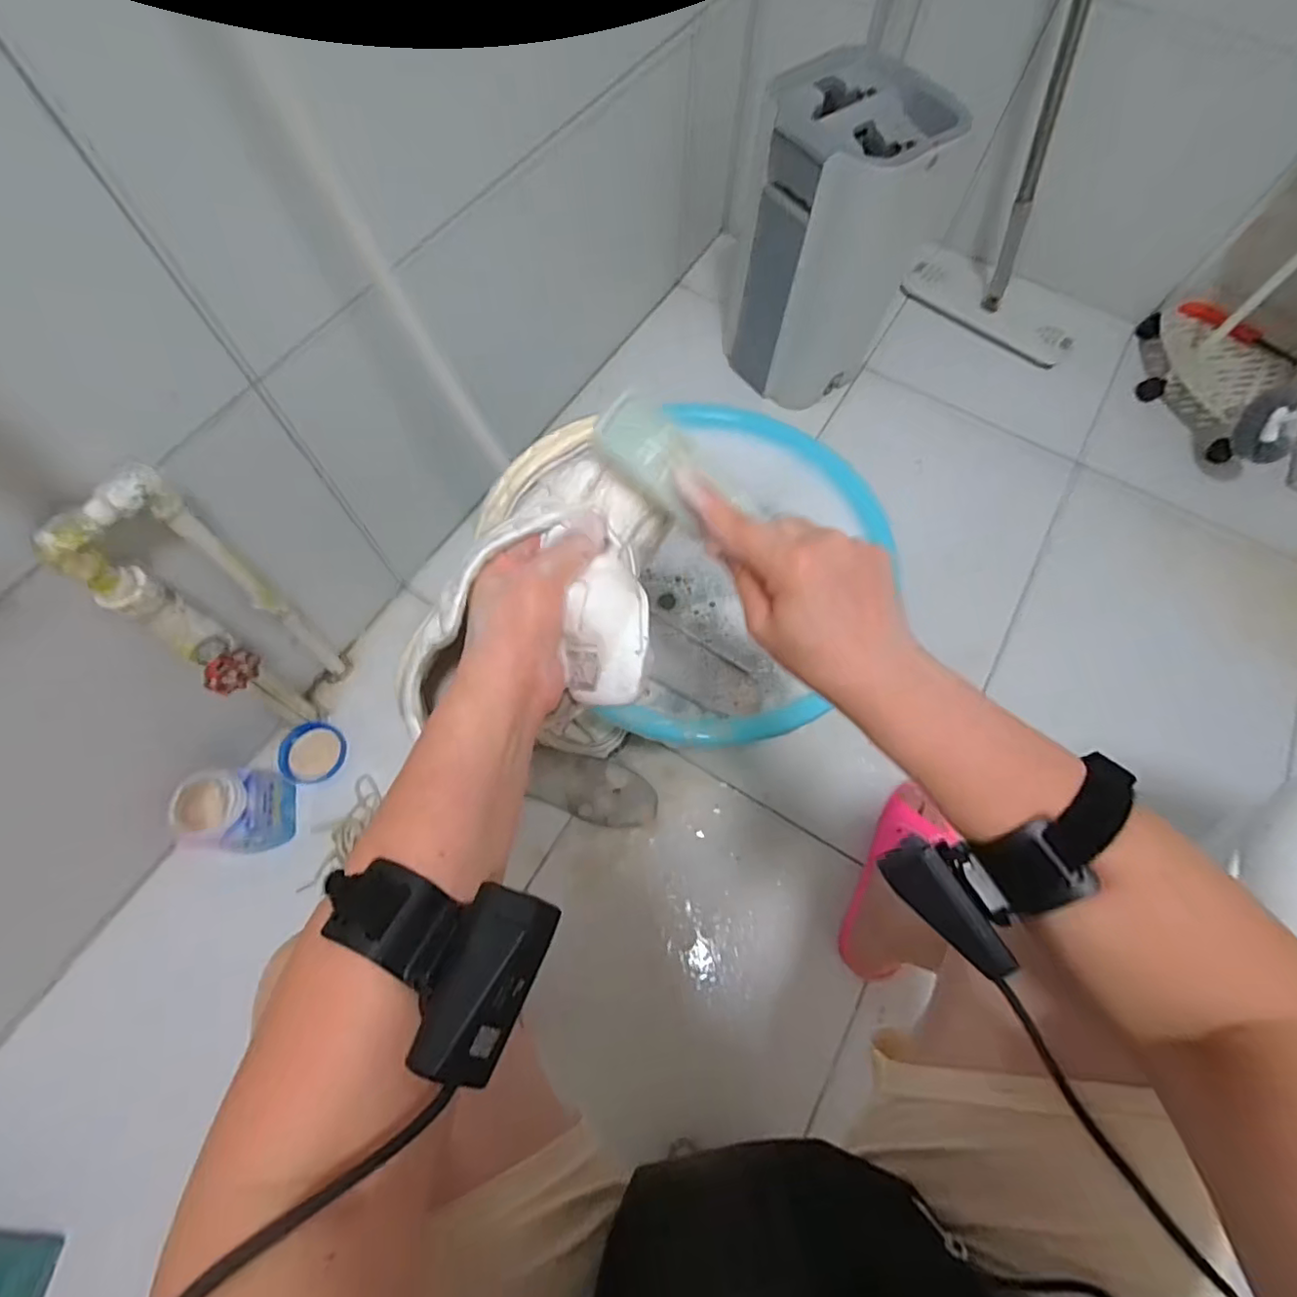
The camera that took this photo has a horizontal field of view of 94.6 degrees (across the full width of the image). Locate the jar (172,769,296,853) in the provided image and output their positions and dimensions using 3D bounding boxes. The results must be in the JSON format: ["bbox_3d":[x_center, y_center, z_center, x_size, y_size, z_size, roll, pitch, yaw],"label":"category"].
[{"bbox_3d":[-0.470,0.188,0.693,0.089,0.108,0.086,1,67,-2],"label":"jar"}]

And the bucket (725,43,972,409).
[{"bbox_3d":[0.256,-0.568,0.878,0.207,0.373,0.174,-34,72,-15],"label":"bucket"}]

